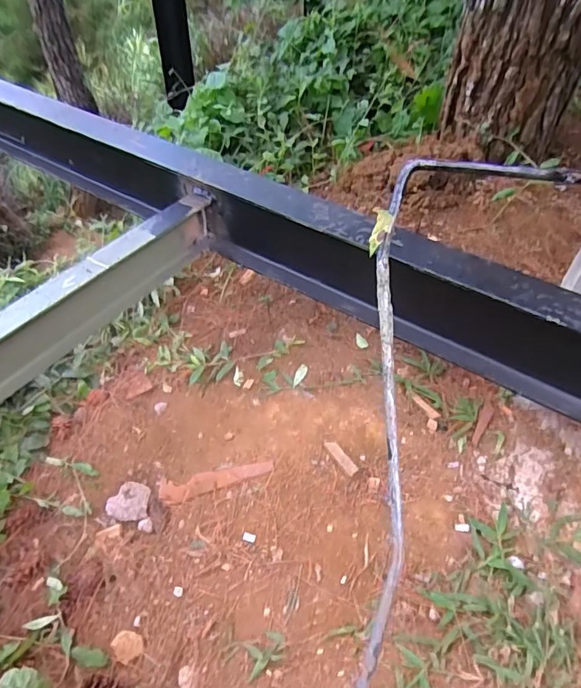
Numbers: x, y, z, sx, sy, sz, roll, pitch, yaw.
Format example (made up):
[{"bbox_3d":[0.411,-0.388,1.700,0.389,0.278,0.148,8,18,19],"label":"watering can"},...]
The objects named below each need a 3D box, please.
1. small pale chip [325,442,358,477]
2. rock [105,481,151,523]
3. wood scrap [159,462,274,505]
[{"bbox_3d":[0.084,0.188,0.814,0.019,0.007,0.068,-32,65,-25],"label":"small pale chip"},{"bbox_3d":[-0.276,0.266,0.828,0.074,0.022,0.058,1,48,0],"label":"rock"},{"bbox_3d":[-0.127,0.235,0.830,0.199,0.007,0.048,-12,44,9],"label":"wood scrap"}]

